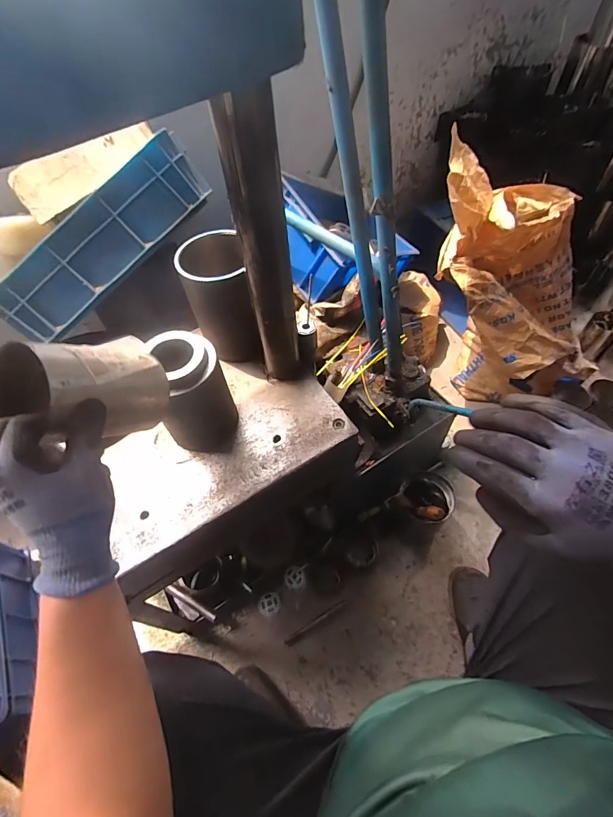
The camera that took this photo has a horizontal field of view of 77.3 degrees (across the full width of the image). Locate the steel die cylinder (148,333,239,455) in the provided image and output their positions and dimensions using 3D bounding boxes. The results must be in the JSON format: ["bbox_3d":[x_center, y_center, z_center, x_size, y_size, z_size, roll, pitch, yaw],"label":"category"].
[{"bbox_3d":[-0.174,-0.021,0.570,0.105,0.180,0.092,6,56,8],"label":"steel die cylinder"}]

